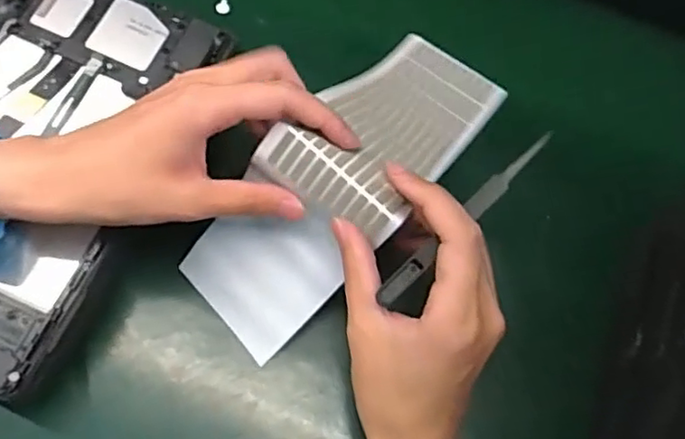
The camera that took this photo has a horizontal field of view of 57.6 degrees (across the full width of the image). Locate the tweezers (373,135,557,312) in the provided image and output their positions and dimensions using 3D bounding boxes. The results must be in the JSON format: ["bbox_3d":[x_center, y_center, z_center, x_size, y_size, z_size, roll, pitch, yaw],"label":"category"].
[{"bbox_3d":[0.059,-0.001,0.297,0.109,0.012,0.010,-45,75,5],"label":"tweezers"}]

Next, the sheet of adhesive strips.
[{"bbox_3d":[0.034,-0.060,0.395,0.083,0.034,0.198,33,38,10],"label":"sheet of adhesive strips"}]

